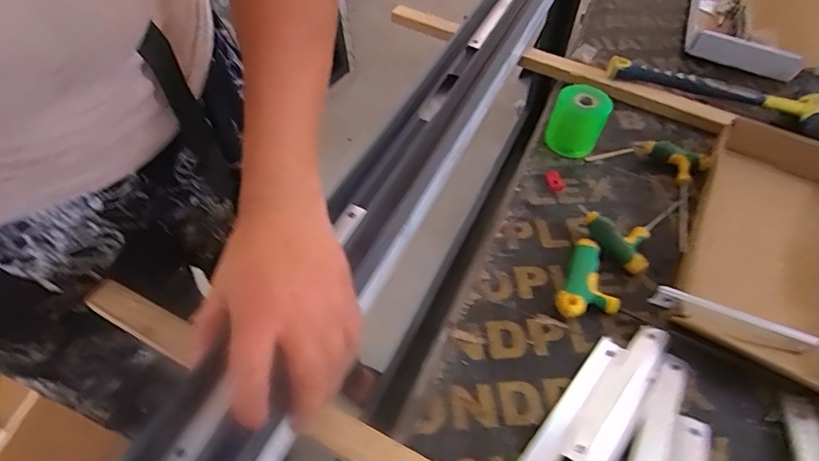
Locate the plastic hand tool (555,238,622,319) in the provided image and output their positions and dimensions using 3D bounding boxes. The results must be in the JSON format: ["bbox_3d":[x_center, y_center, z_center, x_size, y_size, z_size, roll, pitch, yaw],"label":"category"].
[{"bbox_3d":[0.161,0.044,0.424,0.049,0.020,0.081,24,57,14],"label":"plastic hand tool"}]

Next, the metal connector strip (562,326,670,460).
[{"bbox_3d":[0.163,0.126,0.378,0.028,0.010,0.133,34,60,20],"label":"metal connector strip"}]

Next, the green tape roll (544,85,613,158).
[{"bbox_3d":[0.183,-0.120,0.529,0.054,0.061,0.053,22,55,14],"label":"green tape roll"}]

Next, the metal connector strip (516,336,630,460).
[{"bbox_3d":[0.126,0.136,0.373,0.024,0.007,0.136,36,61,21],"label":"metal connector strip"}]

